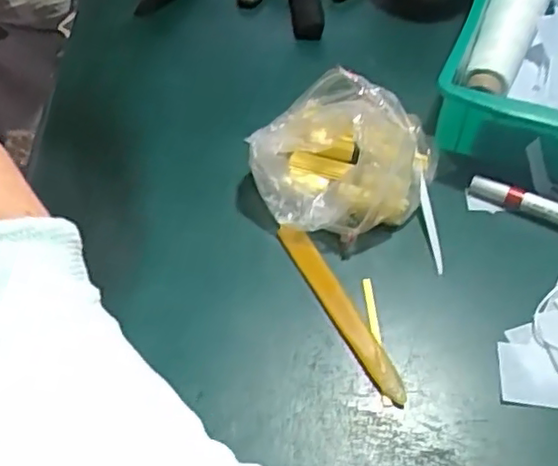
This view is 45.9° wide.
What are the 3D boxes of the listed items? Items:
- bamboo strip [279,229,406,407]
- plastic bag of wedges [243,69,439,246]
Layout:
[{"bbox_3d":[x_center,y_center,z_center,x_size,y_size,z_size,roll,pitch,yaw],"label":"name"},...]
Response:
[{"bbox_3d":[0.045,0.055,0.476,0.021,0.010,0.157,-24,58,-13],"label":"bamboo strip"},{"bbox_3d":[0.046,-0.060,0.512,0.137,0.074,0.111,17,58,14],"label":"plastic bag of wedges"}]

